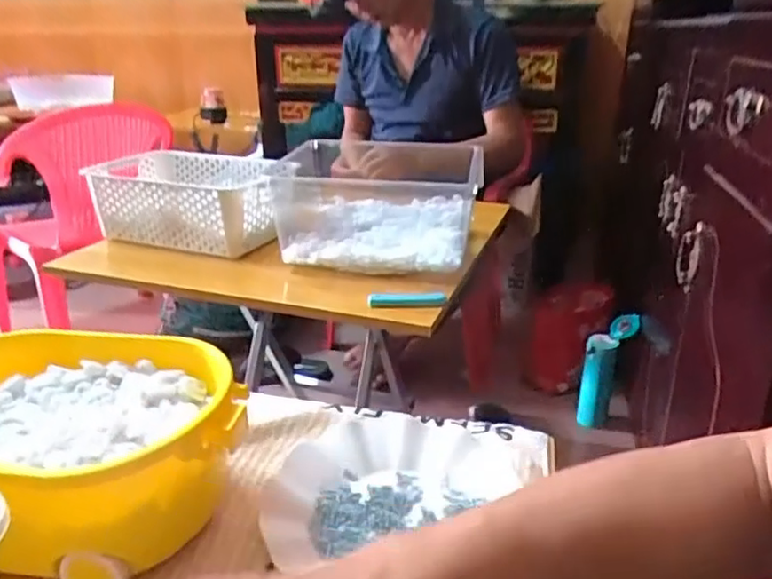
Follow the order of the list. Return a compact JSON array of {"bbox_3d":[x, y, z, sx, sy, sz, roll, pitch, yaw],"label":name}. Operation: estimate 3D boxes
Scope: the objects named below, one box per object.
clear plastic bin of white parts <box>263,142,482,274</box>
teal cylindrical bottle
[{"bbox_3d":[-0.014,-0.139,1.008,0.327,0.115,0.319,0,22,-1],"label":"clear plastic bin of white parts"},{"bbox_3d":[0.486,0.192,1.392,0.097,0.269,0.090,10,24,22],"label":"teal cylindrical bottle"}]

